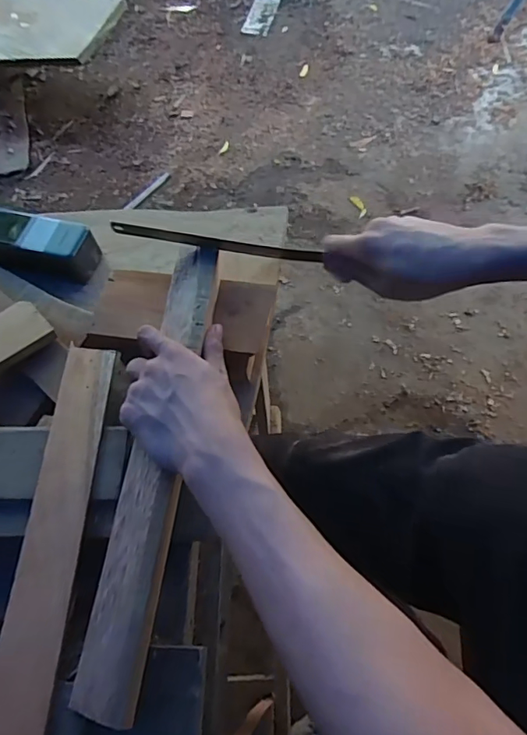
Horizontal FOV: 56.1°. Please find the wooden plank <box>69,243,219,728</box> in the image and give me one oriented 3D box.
[{"bbox_3d":[-0.086,0.056,0.421,0.051,0.023,0.400,5,62,5],"label":"wooden plank"}]

